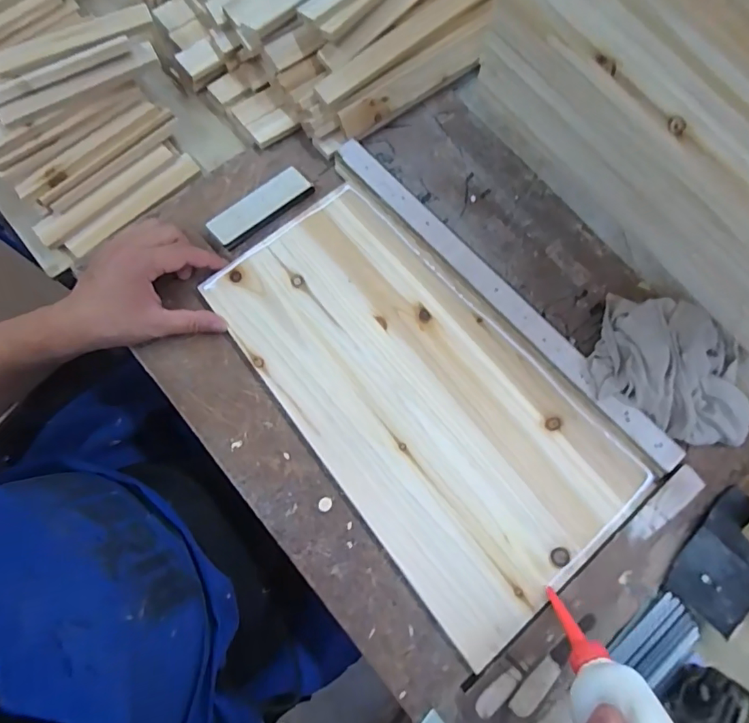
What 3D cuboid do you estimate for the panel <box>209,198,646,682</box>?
[{"bbox_3d":[0.034,0.030,0.451,0.224,0.018,0.415,-41,80,-8],"label":"panel"}]

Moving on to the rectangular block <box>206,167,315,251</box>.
[{"bbox_3d":[-0.117,-0.159,0.492,0.111,0.014,0.040,-35,81,-10],"label":"rectangular block"}]

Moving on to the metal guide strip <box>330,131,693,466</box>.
[{"bbox_3d":[0.125,-0.067,0.476,0.036,0.011,0.454,-43,80,-8],"label":"metal guide strip"}]

